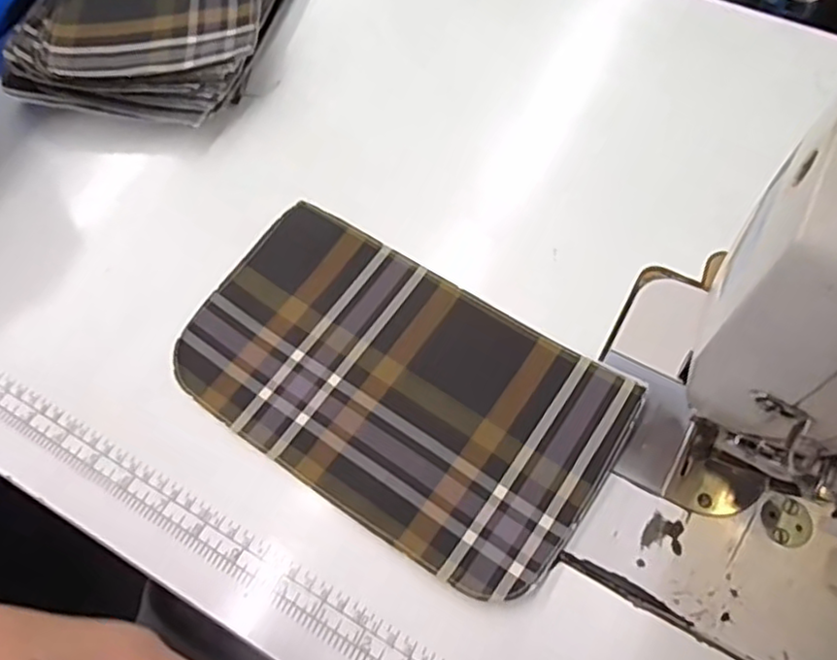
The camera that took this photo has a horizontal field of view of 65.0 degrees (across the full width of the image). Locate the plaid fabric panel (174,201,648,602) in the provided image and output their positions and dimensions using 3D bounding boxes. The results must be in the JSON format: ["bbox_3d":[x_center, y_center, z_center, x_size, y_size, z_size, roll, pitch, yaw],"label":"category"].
[{"bbox_3d":[-0.015,0.030,0.378,0.247,0.006,0.143,31,70,17],"label":"plaid fabric panel"}]

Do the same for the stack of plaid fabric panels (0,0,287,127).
[{"bbox_3d":[-0.186,-0.273,0.515,0.170,0.054,0.266,10,64,7],"label":"stack of plaid fabric panels"}]

